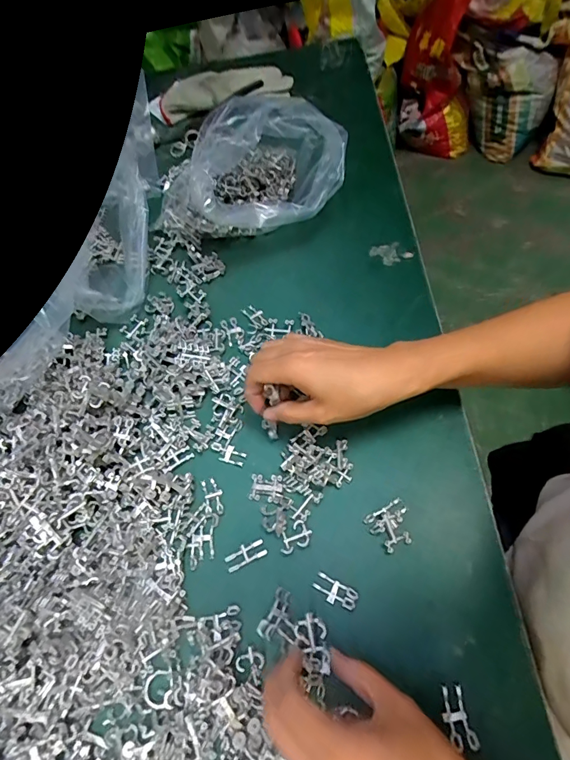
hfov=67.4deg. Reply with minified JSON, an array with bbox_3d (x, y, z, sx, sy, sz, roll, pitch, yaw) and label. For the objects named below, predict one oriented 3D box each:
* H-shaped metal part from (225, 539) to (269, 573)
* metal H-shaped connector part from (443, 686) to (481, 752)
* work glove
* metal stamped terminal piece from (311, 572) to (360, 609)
[{"bbox_3d":[-0.031,0.138,0.337,0.033,0.004,0.014,-23,63,-8],"label":"H-shaped metal part"},{"bbox_3d":[0.112,0.220,0.277,0.017,0.004,0.033,-12,62,-3],"label":"metal H-shaped connector part"},{"bbox_3d":[-0.086,-0.413,0.615,0.190,0.032,0.072,-10,61,-1],"label":"work glove"},{"bbox_3d":[0.038,0.158,0.318,0.033,0.004,0.015,23,66,15],"label":"metal stamped terminal piece"}]

